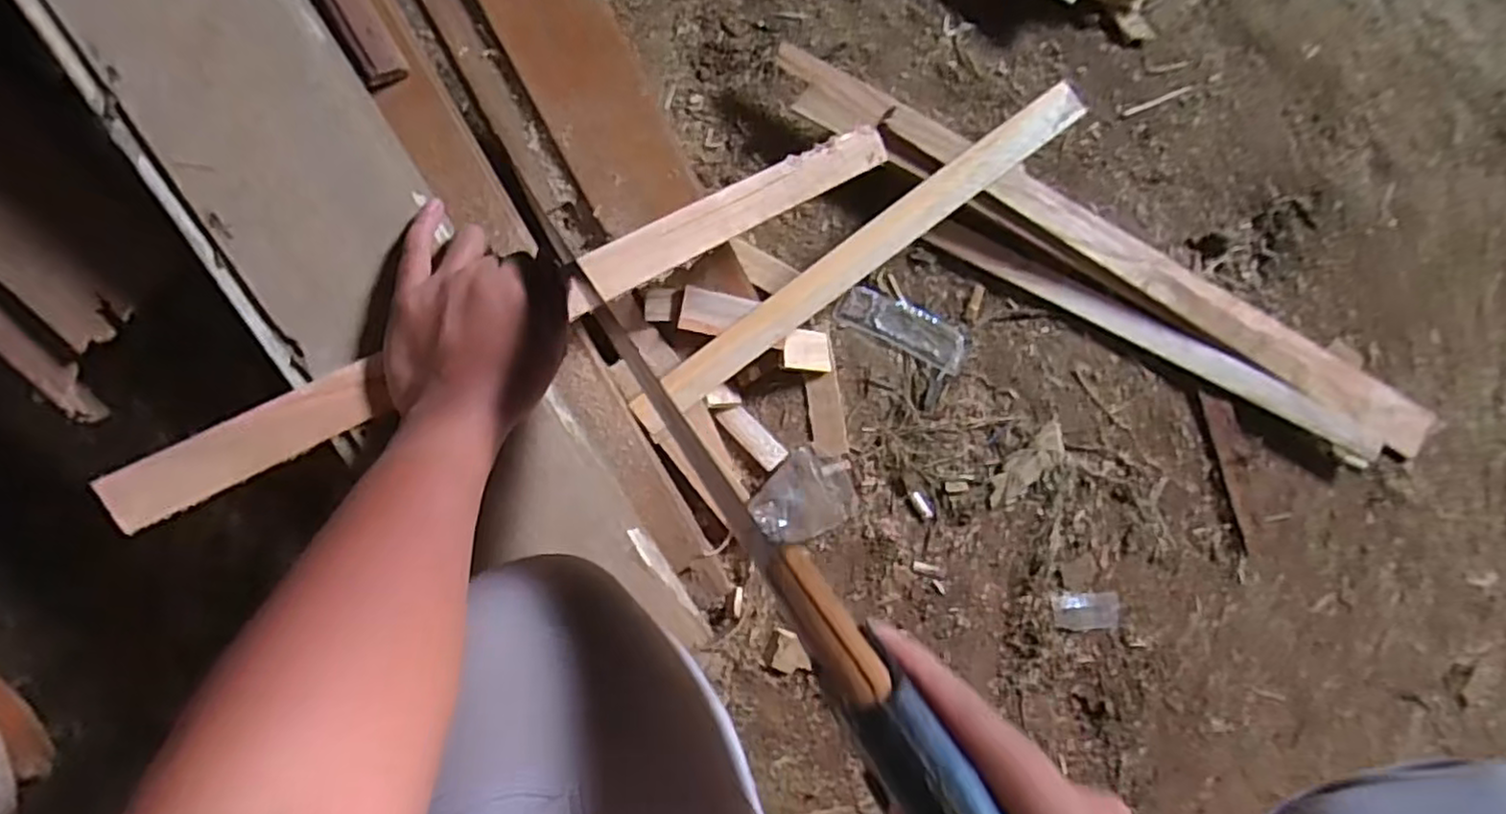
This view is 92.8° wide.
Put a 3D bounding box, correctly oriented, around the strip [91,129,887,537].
[{"bbox_3d":[-0.129,-0.076,0.487,0.551,0.019,0.037,-31,85,-18],"label":"strip"}]

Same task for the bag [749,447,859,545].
[{"bbox_3d":[0.047,0.082,0.664,0.099,0.028,0.077,-26,88,-8],"label":"bag"}]

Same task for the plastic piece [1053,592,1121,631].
[{"bbox_3d":[0.320,0.196,0.687,0.066,0.006,0.034,-2,85,-7],"label":"plastic piece"}]

